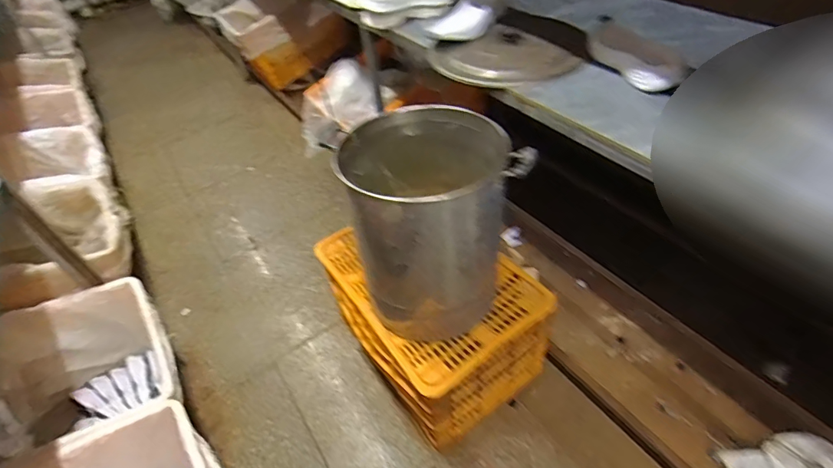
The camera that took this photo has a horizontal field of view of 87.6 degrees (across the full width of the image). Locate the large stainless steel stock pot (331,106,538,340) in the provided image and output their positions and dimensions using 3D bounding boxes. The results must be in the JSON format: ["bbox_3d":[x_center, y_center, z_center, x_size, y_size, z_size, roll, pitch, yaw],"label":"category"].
[{"bbox_3d":[0.042,-0.012,1.136,0.386,0.508,0.333,-16,47,-8],"label":"large stainless steel stock pot"}]

